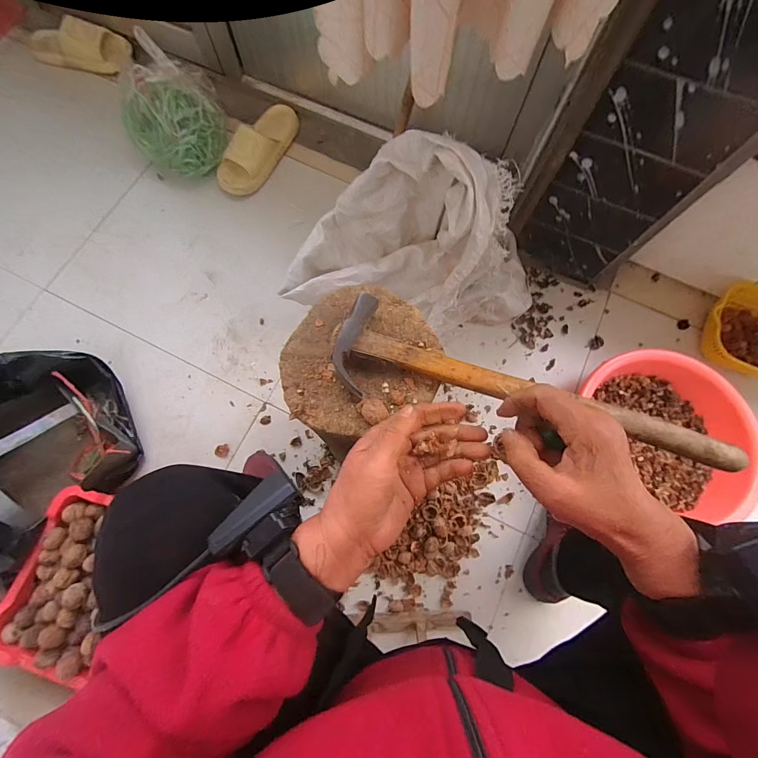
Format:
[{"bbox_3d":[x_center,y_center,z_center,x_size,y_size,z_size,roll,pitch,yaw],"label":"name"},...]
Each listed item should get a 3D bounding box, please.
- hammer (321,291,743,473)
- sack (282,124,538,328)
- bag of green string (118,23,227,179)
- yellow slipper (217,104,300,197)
[{"bbox_3d":[0.137,0.014,0.324,0.361,0.026,0.085,17,75,4],"label":"hammer"},{"bbox_3d":[0.078,-0.228,0.642,0.497,0.346,0.183,-5,74,-2],"label":"sack"},{"bbox_3d":[-0.481,-0.627,0.860,0.197,0.191,0.192,19,75,4],"label":"bag of green string"},{"bbox_3d":[-0.309,-0.607,0.920,0.115,0.082,0.289,25,75,6],"label":"yellow slipper"}]

